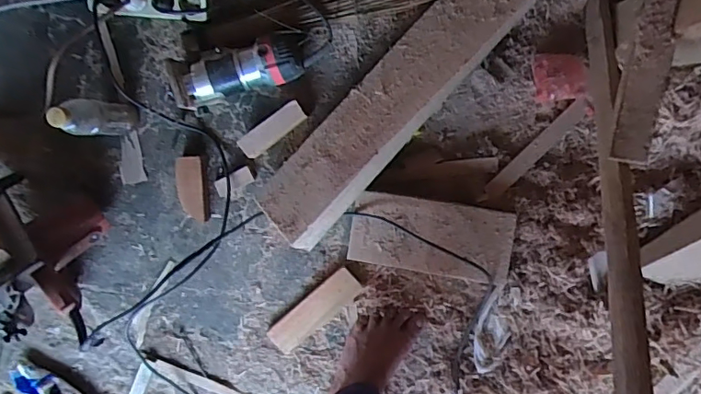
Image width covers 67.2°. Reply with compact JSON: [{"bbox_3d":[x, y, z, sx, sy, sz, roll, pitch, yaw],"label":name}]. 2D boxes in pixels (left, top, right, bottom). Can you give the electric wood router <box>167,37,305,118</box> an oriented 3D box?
[{"bbox_3d":[-0.181,-0.203,0.867,0.214,0.072,0.084,-13,96,4],"label":"electric wood router"}]

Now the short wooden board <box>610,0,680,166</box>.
[{"bbox_3d":[0.351,-0.160,0.621,0.045,0.013,0.238,11,94,19],"label":"short wooden board"}]

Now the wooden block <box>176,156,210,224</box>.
[{"bbox_3d":[-0.274,-0.013,0.925,0.048,0.025,0.113,-8,96,3],"label":"wooden block"}]

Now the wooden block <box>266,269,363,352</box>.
[{"bbox_3d":[-0.063,0.205,0.947,0.188,0.012,0.058,-42,93,6],"label":"wooden block"}]

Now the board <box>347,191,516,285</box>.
[{"bbox_3d":[0.133,0.067,0.867,0.260,0.019,0.120,8,97,2],"label":"board"}]

